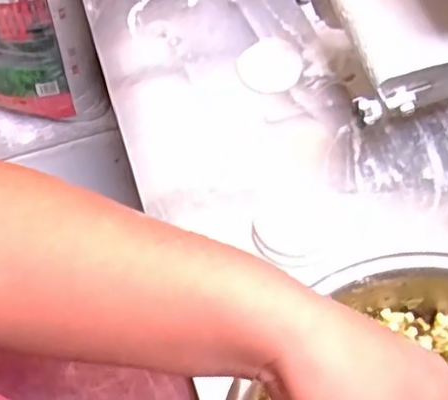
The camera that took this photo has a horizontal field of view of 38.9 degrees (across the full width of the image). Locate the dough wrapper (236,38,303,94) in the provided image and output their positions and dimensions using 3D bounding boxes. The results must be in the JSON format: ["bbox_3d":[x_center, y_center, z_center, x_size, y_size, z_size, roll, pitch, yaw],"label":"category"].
[{"bbox_3d":[0.052,-0.151,0.716,0.066,0.005,0.074,35,69,15],"label":"dough wrapper"}]

